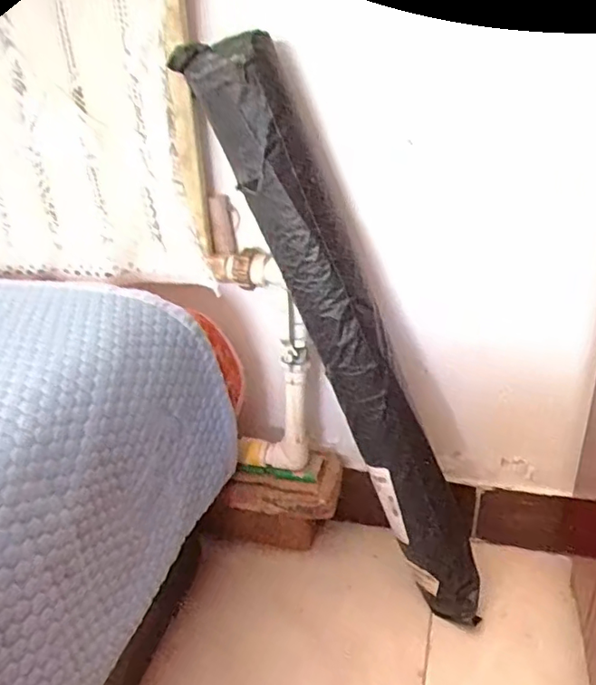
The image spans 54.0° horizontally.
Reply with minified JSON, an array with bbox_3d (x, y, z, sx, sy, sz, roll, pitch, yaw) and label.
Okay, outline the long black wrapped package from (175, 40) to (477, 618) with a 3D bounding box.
[{"bbox_3d":[0.070,0.023,0.742,0.097,0.819,0.063,-12,20,37],"label":"long black wrapped package"}]

